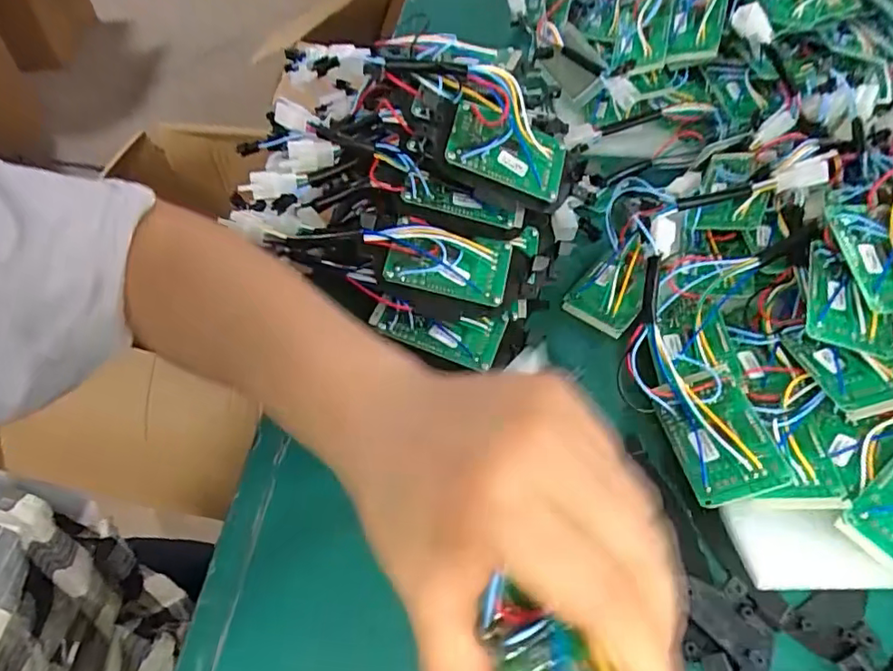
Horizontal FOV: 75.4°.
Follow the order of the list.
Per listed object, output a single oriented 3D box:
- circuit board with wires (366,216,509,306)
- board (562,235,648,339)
[{"bbox_3d":[-0.006,-0.049,0.371,0.090,0.017,0.045,16,77,-2],"label":"circuit board with wires"},{"bbox_3d":[0.116,-0.035,0.404,0.047,0.026,0.064,26,74,18],"label":"board"}]

